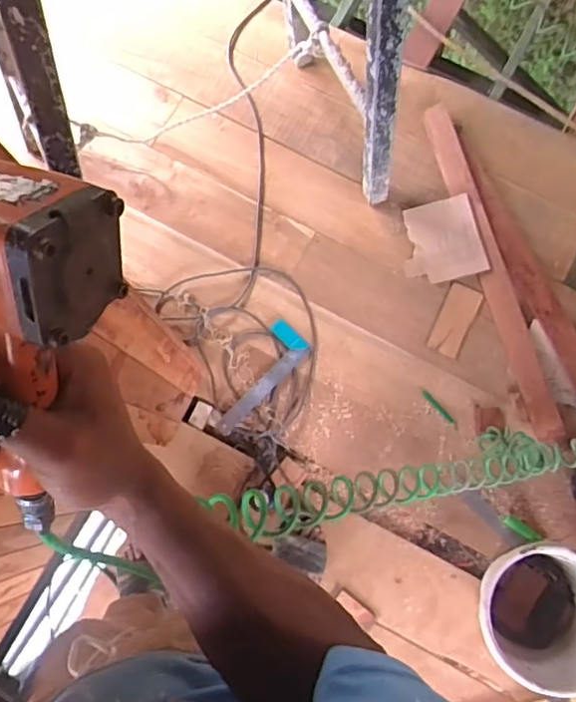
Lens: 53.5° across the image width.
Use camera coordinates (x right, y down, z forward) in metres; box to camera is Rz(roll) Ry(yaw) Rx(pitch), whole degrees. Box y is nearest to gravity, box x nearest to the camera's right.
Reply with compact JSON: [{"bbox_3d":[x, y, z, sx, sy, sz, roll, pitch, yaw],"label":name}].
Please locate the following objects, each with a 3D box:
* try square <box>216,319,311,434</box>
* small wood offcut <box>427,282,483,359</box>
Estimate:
[{"bbox_3d":[-0.084,0.068,1.463,0.107,0.023,0.310,42,88,7],"label":"try square"},{"bbox_3d":[0.429,-0.077,1.467,0.081,0.023,0.180,22,81,6],"label":"small wood offcut"}]

